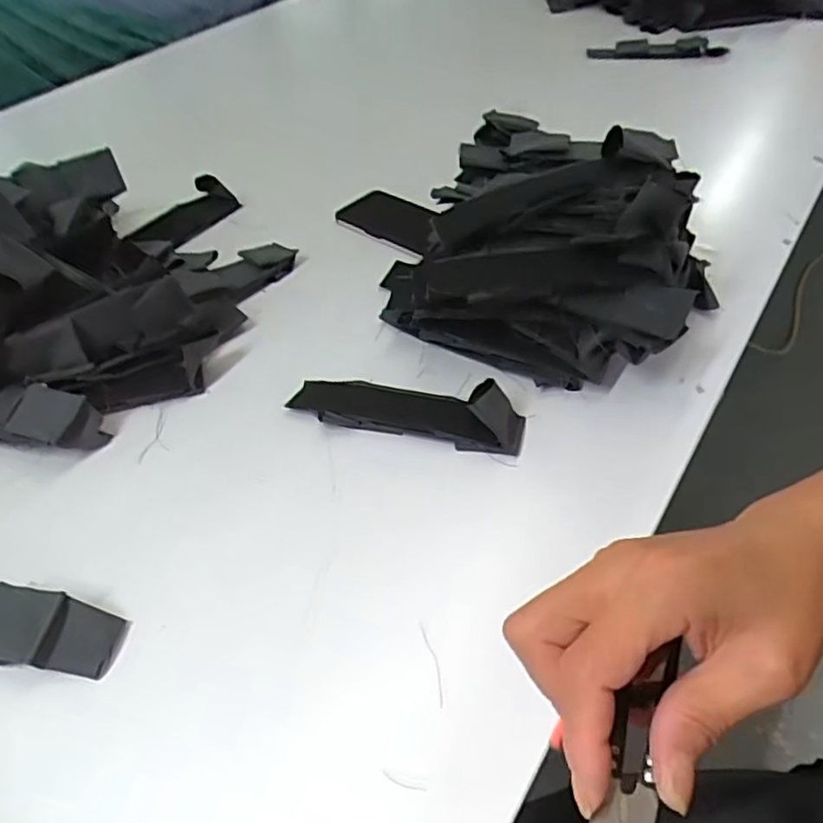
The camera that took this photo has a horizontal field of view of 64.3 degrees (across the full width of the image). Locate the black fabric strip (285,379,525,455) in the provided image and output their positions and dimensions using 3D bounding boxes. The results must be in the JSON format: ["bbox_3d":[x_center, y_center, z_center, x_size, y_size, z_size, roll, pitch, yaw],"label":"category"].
[{"bbox_3d":[-0.008,-0.008,0.542,0.199,0.037,0.053,9,47,15],"label":"black fabric strip"}]

